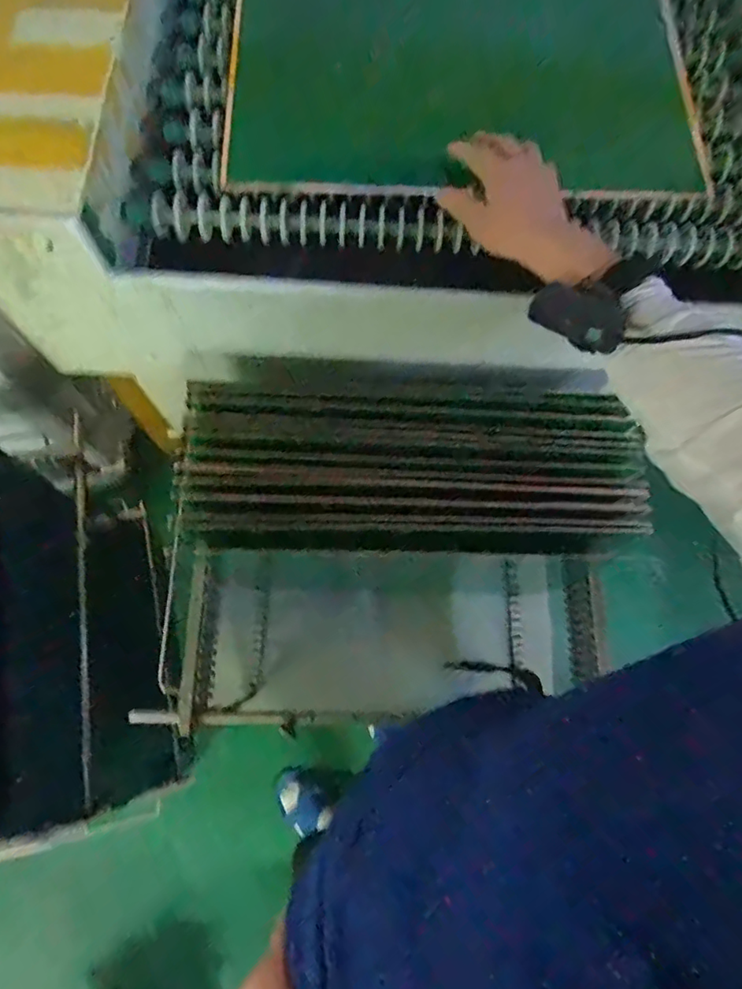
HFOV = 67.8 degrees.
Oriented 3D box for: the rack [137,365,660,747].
[{"bbox_3d":[0.034,0.108,0.778,0.524,0.465,0.389,4,73,-1],"label":"rack"}]

